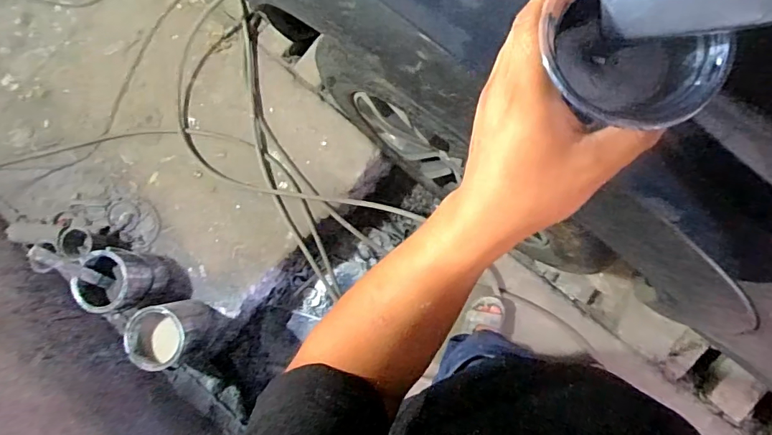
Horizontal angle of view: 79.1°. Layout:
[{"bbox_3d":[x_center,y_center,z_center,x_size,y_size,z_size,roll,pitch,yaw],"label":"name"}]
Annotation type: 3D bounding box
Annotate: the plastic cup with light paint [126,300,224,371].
[{"bbox_3d":[-0.604,0.330,1.354,0.185,0.205,0.171,-20,83,4],"label":"plastic cup with light paint"}]

